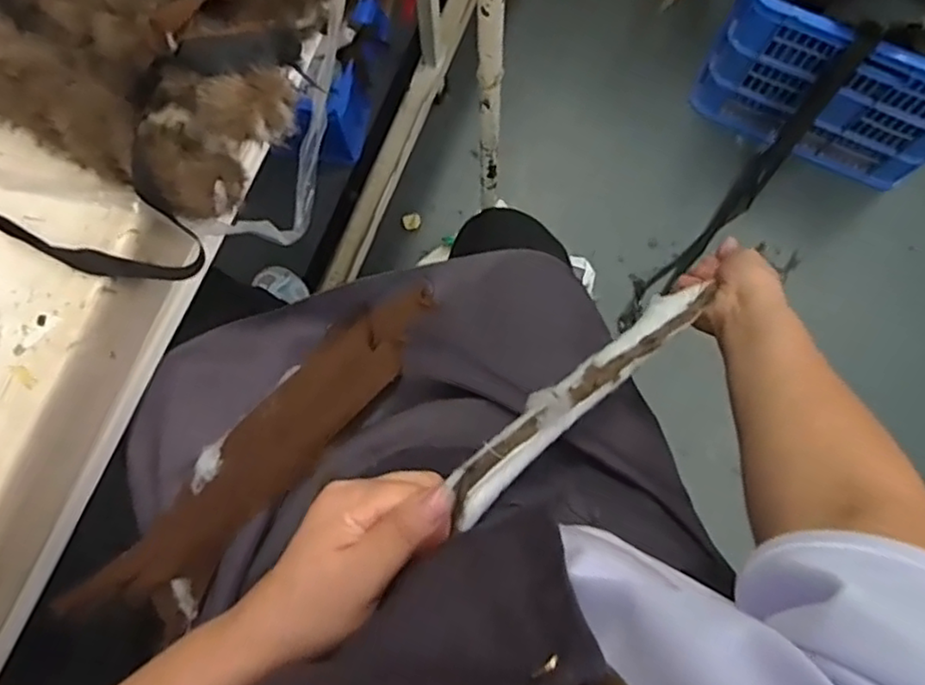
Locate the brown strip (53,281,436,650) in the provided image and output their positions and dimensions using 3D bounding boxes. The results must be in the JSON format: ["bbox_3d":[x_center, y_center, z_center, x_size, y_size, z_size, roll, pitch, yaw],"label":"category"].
[{"bbox_3d":[-0.145,0.073,0.550,0.078,0.062,0.364,35,58,7],"label":"brown strip"}]

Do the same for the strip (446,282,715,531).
[{"bbox_3d":[0.090,0.024,0.447,0.301,0.023,0.030,-32,79,-40],"label":"strip"}]

